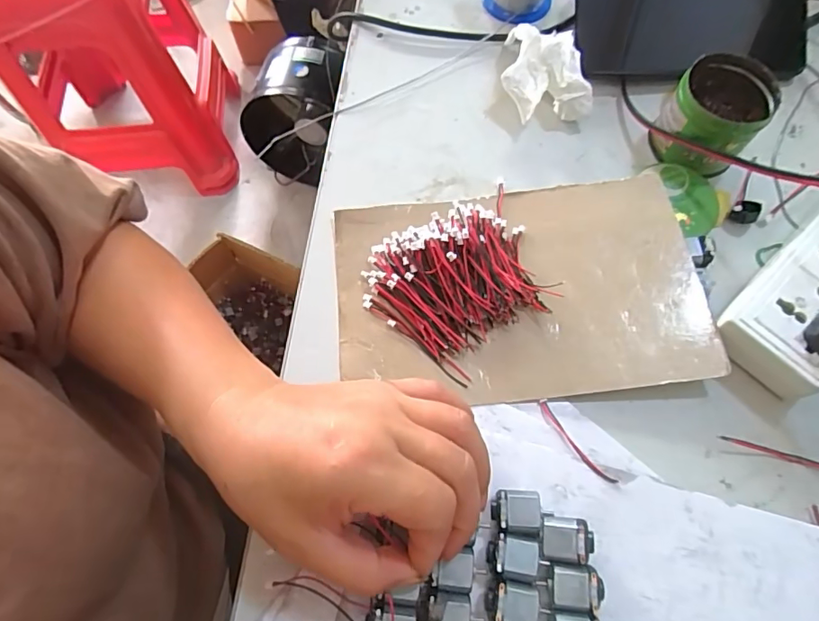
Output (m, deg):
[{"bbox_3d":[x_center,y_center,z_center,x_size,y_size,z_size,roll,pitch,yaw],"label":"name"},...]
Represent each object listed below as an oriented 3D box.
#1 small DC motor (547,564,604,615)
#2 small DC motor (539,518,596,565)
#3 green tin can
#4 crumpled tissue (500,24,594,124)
[{"bbox_3d":[0.076,0.127,0.233,0.027,0.016,0.018,1,67,0],"label":"small DC motor"},{"bbox_3d":[0.074,0.108,0.239,0.024,0.020,0.019,0,67,0],"label":"small DC motor"},{"bbox_3d":[0.189,-0.123,0.316,0.053,0.041,0.055,0,67,0],"label":"green tin can"},{"bbox_3d":[0.088,-0.169,0.348,0.053,0.035,0.078,-7,67,-3],"label":"crumpled tissue"}]

